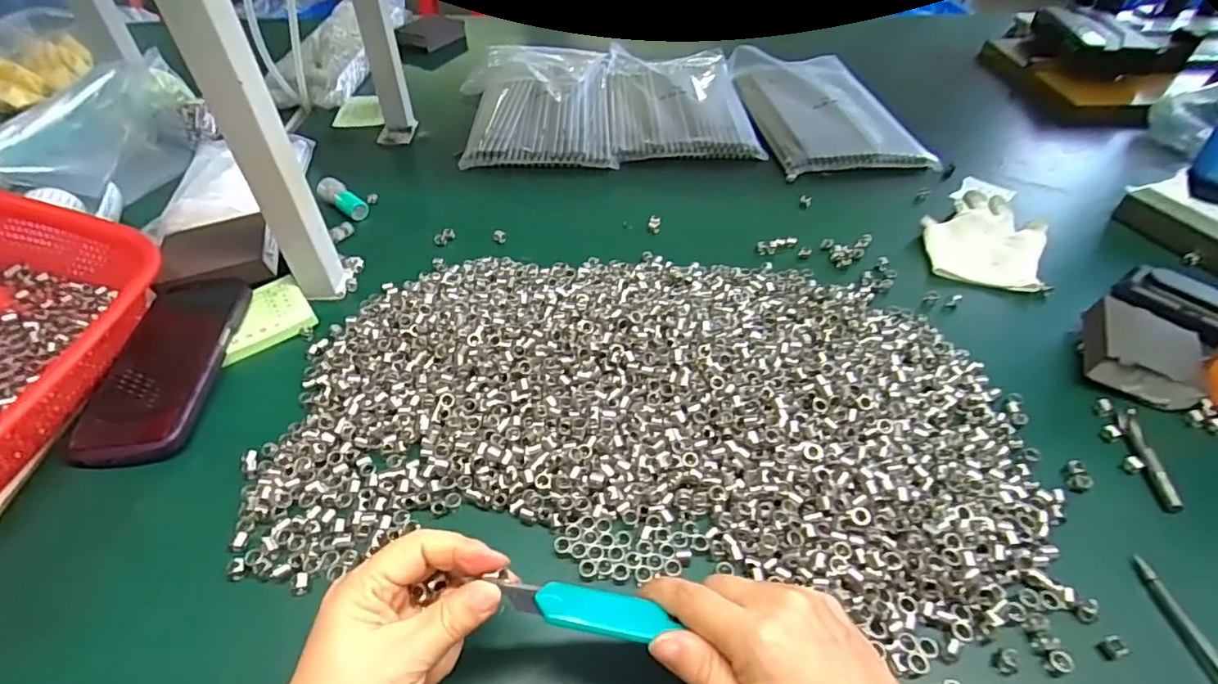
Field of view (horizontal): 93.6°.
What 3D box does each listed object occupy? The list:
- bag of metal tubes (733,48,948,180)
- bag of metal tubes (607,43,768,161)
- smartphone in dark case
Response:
[{"bbox_3d":[0.284,-0.332,0.788,0.198,0.026,0.343,-6,45,-5],"label":"bag of metal tubes"},{"bbox_3d":[0.092,-0.341,0.794,0.180,0.028,0.310,-2,45,-1],"label":"bag of metal tubes"},{"bbox_3d":[-0.337,0.014,0.439,0.082,0.018,0.169,-7,45,-6],"label":"smartphone in dark case"}]

